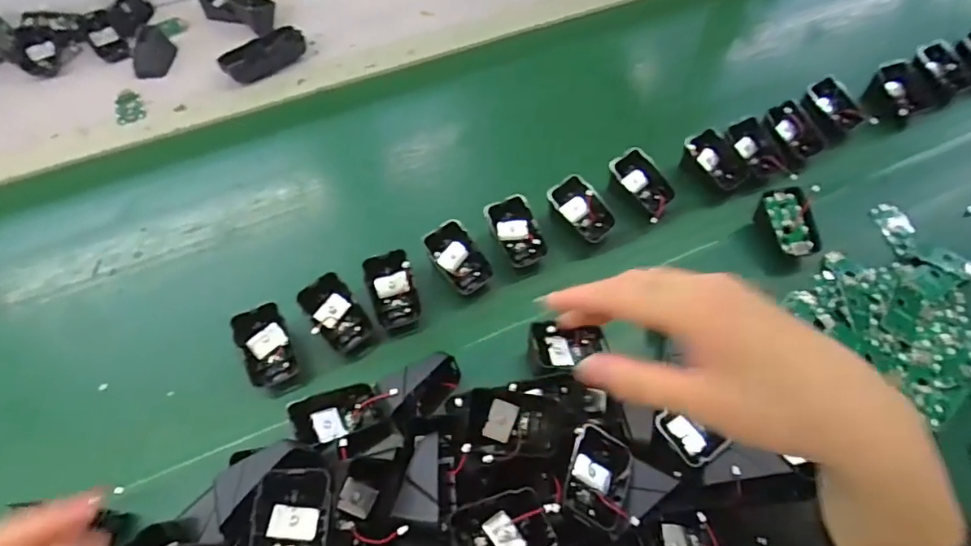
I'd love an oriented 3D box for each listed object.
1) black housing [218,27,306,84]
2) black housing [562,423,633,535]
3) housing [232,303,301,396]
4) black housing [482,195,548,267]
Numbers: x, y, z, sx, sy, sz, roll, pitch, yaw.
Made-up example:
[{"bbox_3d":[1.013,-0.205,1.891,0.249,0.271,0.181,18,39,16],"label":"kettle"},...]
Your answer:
[{"bbox_3d":[-0.285,-0.281,0.692,0.105,0.029,0.042,-33,63,-19],"label":"black housing"},{"bbox_3d":[0.083,0.149,0.388,0.046,0.031,0.070,14,59,8],"label":"black housing"},{"bbox_3d":[-0.189,0.065,0.466,0.047,0.042,0.064,-27,60,-14],"label":"housing"},{"bbox_3d":[0.030,-0.041,0.529,0.044,0.032,0.063,-17,59,-11],"label":"black housing"}]

